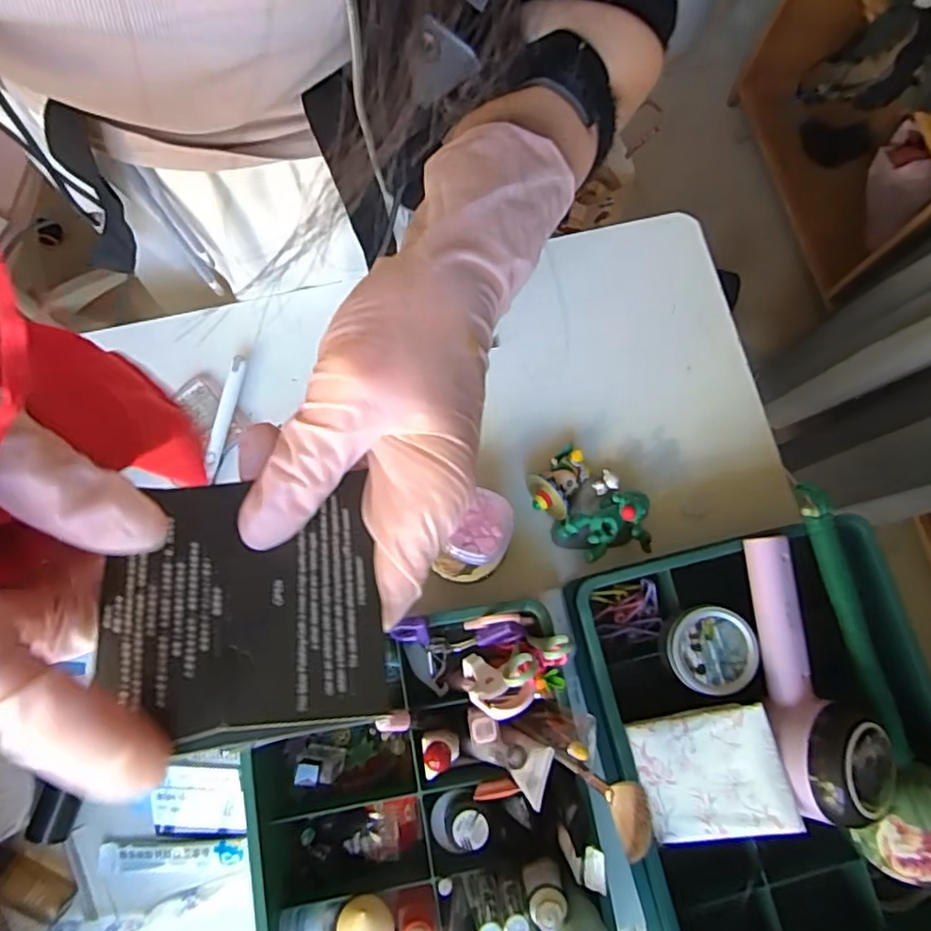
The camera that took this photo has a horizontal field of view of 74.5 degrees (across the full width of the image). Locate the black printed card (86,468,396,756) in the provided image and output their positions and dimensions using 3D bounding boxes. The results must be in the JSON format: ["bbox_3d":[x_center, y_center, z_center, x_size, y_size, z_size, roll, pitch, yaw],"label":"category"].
[{"bbox_3d":[-0.066,0.040,0.179,0.077,0.004,0.077,-8,59,-9],"label":"black printed card"}]

